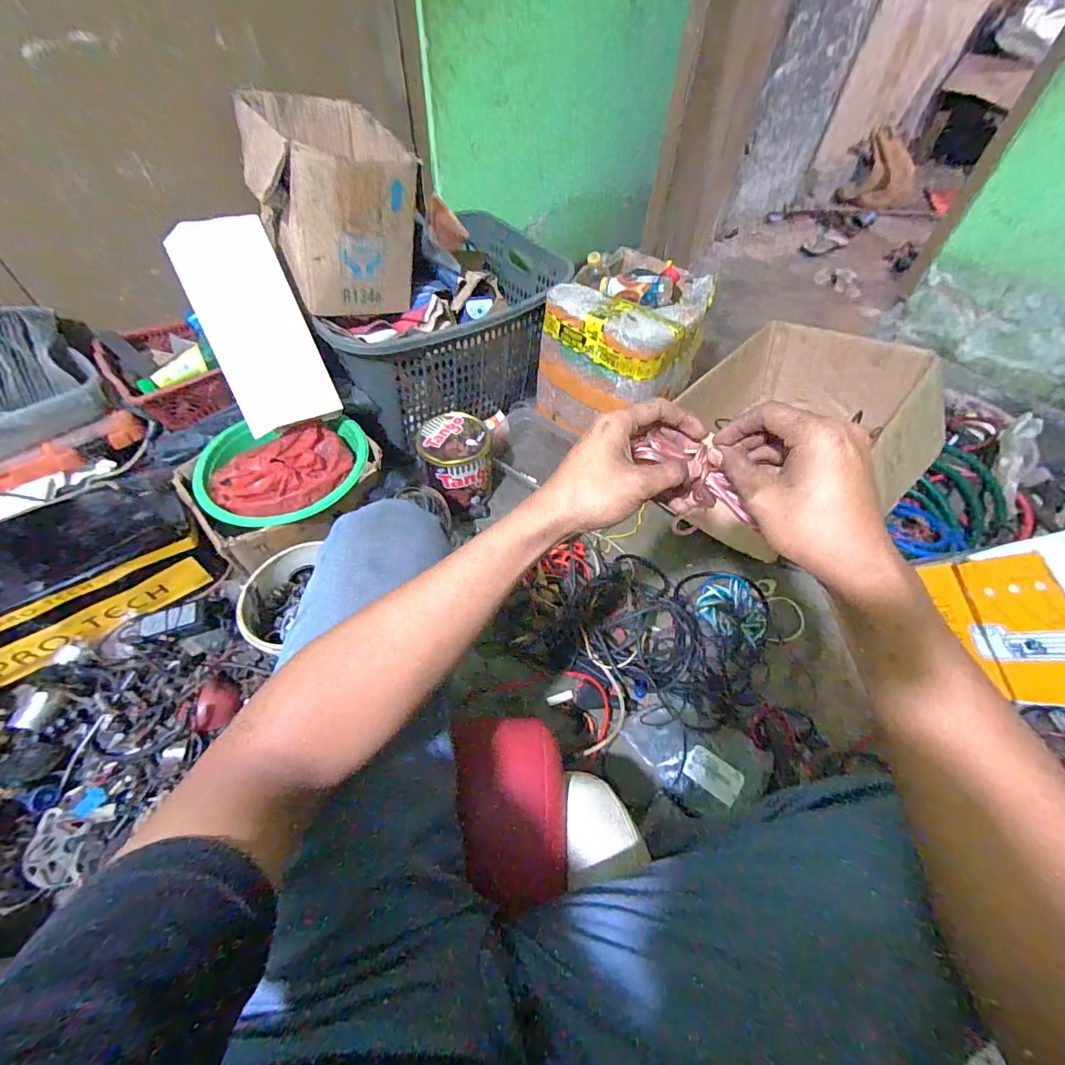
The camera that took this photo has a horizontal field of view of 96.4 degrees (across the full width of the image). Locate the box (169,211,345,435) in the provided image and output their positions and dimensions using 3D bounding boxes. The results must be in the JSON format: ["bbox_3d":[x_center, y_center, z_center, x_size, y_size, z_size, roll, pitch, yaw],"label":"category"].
[{"bbox_3d":[-0.463,-0.342,0.803,0.153,0.333,0.039,-25,16,-19],"label":"box"}]

